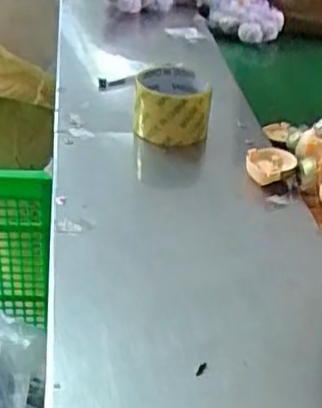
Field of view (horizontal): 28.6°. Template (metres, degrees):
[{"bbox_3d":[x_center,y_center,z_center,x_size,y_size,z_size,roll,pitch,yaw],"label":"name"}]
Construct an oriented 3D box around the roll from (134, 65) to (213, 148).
[{"bbox_3d":[0.011,-0.112,0.710,0.083,0.061,0.092,1,35,-6],"label":"roll"}]

